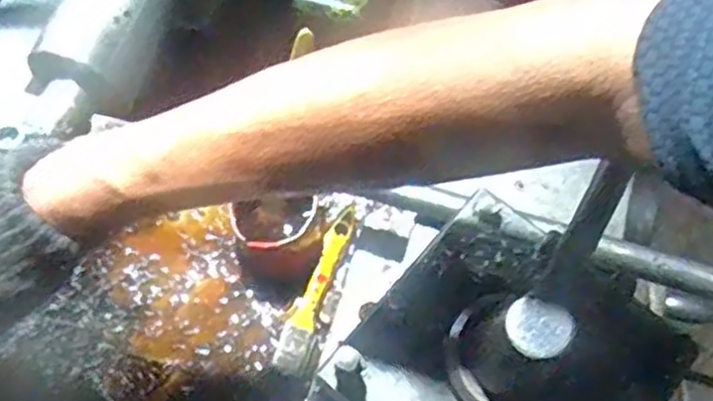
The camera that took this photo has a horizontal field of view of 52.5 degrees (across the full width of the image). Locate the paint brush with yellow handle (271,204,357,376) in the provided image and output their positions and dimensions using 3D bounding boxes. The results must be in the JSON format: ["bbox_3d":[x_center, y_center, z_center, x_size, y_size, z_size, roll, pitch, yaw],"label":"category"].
[{"bbox_3d":[-0.030,0.064,0.534,0.025,0.018,0.127,17,66,8],"label":"paint brush with yellow handle"}]

